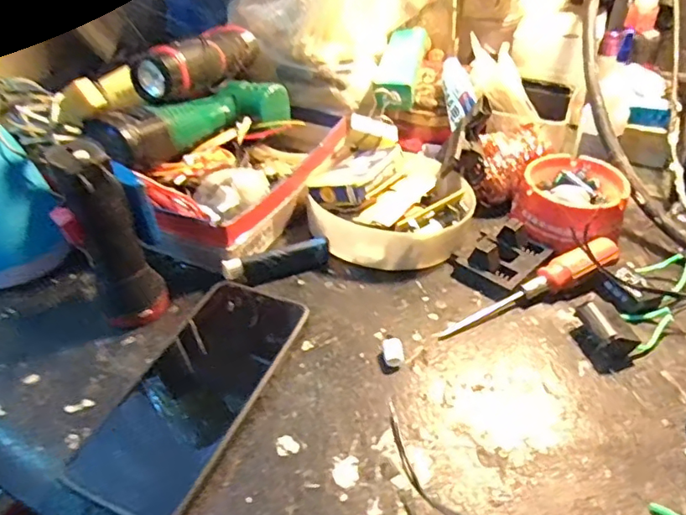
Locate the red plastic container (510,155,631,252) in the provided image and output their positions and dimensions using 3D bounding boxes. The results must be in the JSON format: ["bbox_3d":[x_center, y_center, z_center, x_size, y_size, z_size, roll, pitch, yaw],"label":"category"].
[{"bbox_3d":[0.182,-0.043,0.432,0.079,0.042,0.086,22,47,24],"label":"red plastic container"}]

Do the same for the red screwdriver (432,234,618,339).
[{"bbox_3d":[0.134,0.023,0.374,0.151,0.020,0.024,-23,46,-22],"label":"red screwdriver"}]

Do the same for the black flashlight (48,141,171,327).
[{"bbox_3d":[-0.151,-0.010,0.345,0.046,0.126,0.042,-21,45,-20],"label":"black flashlight"}]

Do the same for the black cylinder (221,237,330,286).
[{"bbox_3d":[-0.048,0.005,0.402,0.081,0.025,0.014,-17,44,-16],"label":"black cylinder"}]

